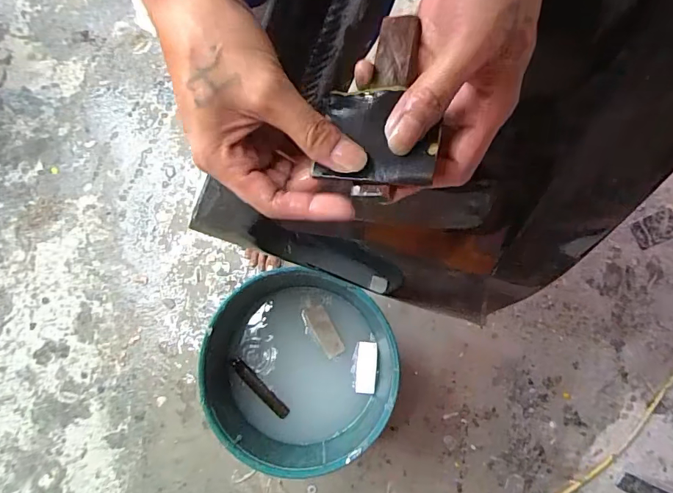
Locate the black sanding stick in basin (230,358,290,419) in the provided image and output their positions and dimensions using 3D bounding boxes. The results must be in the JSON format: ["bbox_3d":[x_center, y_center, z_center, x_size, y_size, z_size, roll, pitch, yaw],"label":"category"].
[{"bbox_3d":[-0.138,0.253,0.786,0.134,0.012,0.022,45,81,7],"label":"black sanding stick in basin"}]

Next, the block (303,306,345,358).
[{"bbox_3d":[-0.023,0.155,0.803,0.039,0.019,0.097,-30,81,-7],"label":"block"}]

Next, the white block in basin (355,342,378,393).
[{"bbox_3d":[0.054,0.219,0.792,0.035,0.011,0.088,6,79,0],"label":"white block in basin"}]

